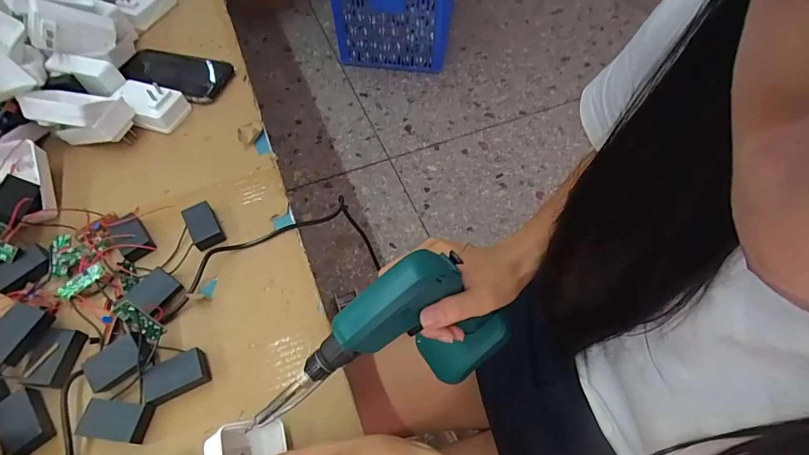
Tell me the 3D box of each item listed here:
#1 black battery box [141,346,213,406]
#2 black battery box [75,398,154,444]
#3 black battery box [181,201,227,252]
[{"bbox_3d":[-0.198,0.129,0.358,0.049,0.015,0.033,-27,62,-17],"label":"black battery box"},{"bbox_3d":[-0.236,0.159,0.338,0.054,0.016,0.029,6,58,3],"label":"black battery box"},{"bbox_3d":[-0.216,-0.002,0.442,0.029,0.015,0.052,-28,62,-18],"label":"black battery box"}]

